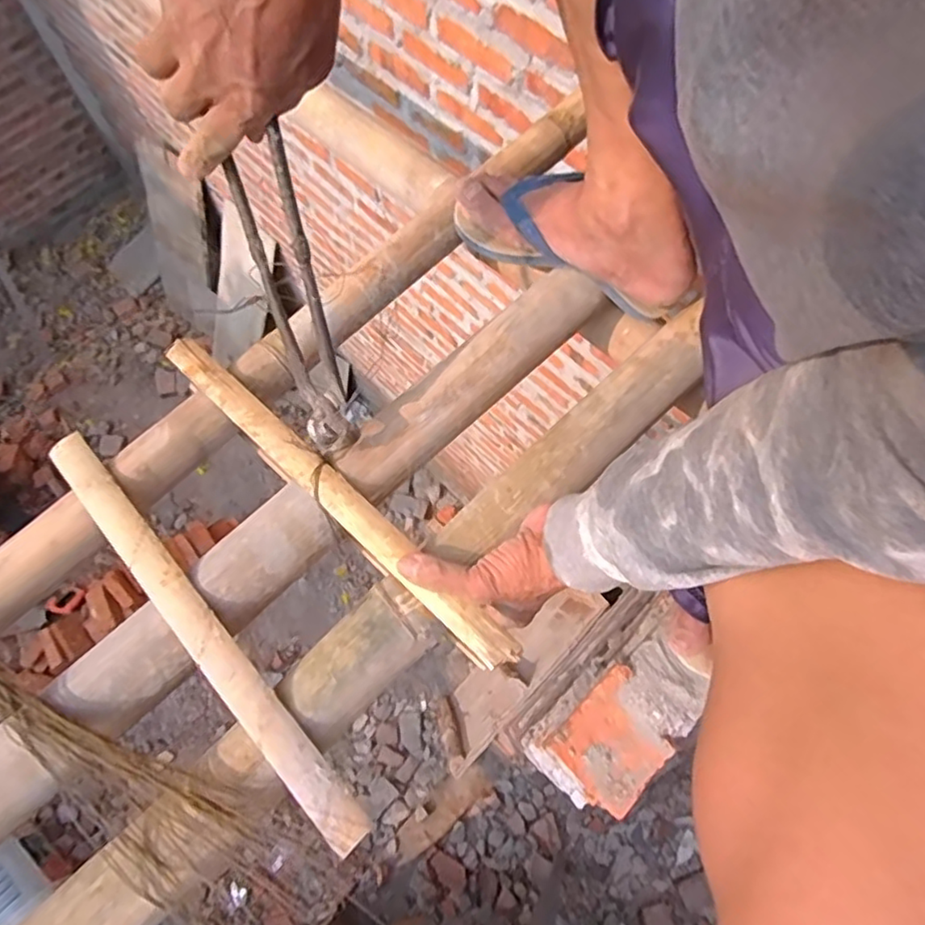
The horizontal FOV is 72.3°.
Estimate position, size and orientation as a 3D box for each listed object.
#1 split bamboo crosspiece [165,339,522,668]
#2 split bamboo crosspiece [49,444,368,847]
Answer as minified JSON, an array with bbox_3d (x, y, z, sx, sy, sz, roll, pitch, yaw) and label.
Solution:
[{"bbox_3d":[-0.111,0.018,0.516,0.395,0.015,0.029,41,73,17],"label":"split bamboo crosspiece"},{"bbox_3d":[-0.204,0.114,0.474,0.029,0.021,0.394,-41,72,-15],"label":"split bamboo crosspiece"}]

